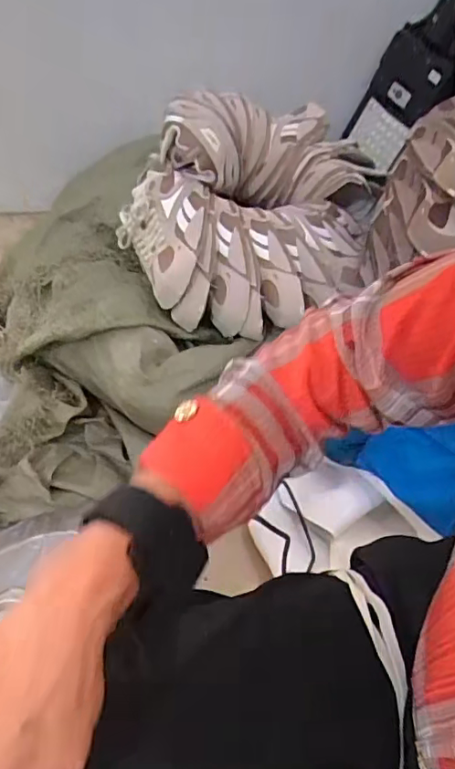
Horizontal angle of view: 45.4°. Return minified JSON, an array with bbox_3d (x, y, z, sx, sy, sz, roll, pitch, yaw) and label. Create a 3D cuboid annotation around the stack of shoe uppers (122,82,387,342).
[{"bbox_3d":[0.061,-0.305,0.882,0.391,0.196,0.483,14,51,6],"label":"stack of shoe uppers"}]

